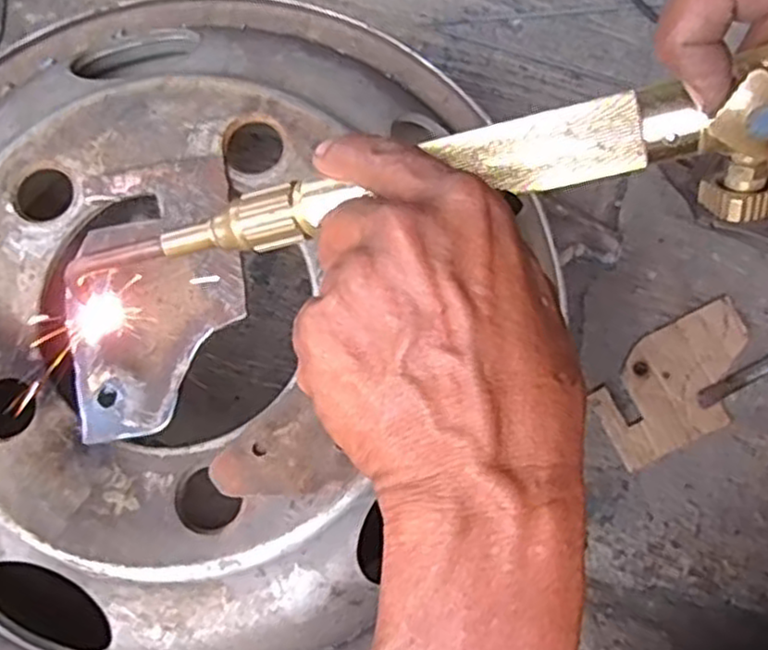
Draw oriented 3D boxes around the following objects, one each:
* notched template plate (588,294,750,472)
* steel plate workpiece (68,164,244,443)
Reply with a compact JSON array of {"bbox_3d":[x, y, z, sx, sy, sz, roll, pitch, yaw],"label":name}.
[{"bbox_3d":[0.243,0.047,0.604,0.145,0.008,0.090,-26,81,-5],"label":"notched template plate"},{"bbox_3d":[-0.121,-0.018,0.393,0.088,0.009,0.147,-6,77,-1],"label":"steel plate workpiece"}]

